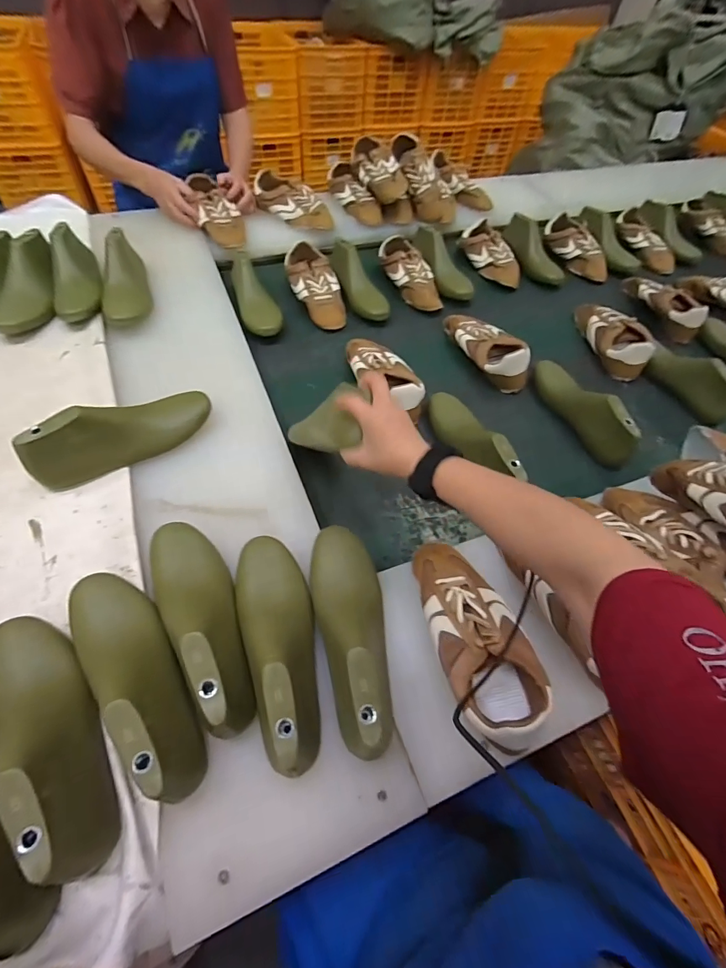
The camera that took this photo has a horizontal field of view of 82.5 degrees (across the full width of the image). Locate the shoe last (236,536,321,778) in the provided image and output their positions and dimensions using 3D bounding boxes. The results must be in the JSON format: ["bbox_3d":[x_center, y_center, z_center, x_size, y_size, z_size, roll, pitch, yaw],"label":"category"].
[{"bbox_3d":[-0.087,0.161,0.437,0.077,0.084,0.238,-13,59,-12],"label":"shoe last"}]

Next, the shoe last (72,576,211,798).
[{"bbox_3d":[-0.225,0.185,0.416,0.074,0.092,0.250,-37,67,-24],"label":"shoe last"}]

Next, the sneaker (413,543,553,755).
[{"bbox_3d":[0.128,0.163,0.465,0.099,0.077,0.227,-12,59,-12],"label":"sneaker"}]

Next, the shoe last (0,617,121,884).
[{"bbox_3d":[-0.298,0.223,0.385,0.070,0.088,0.241,-34,65,-23],"label":"shoe last"}]

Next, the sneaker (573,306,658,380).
[{"bbox_3d":[0.540,-0.329,0.891,0.095,0.068,0.226,-2,57,-5],"label":"sneaker"}]

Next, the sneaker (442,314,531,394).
[{"bbox_3d":[0.248,-0.280,0.837,0.081,0.067,0.223,-19,60,-16],"label":"sneaker"}]

